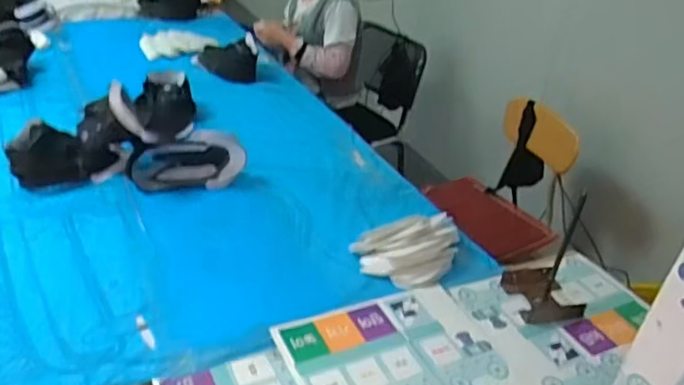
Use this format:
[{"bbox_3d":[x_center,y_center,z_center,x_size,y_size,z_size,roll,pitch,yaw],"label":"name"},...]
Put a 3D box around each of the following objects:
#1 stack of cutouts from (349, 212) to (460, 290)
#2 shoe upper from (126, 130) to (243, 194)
[{"bbox_3d":[0.161,0.119,1.396,0.242,0.083,0.156,-6,35,-20],"label":"stack of cutouts"},{"bbox_3d":[-0.388,-0.077,1.591,0.284,0.129,0.087,-5,34,-18],"label":"shoe upper"}]

